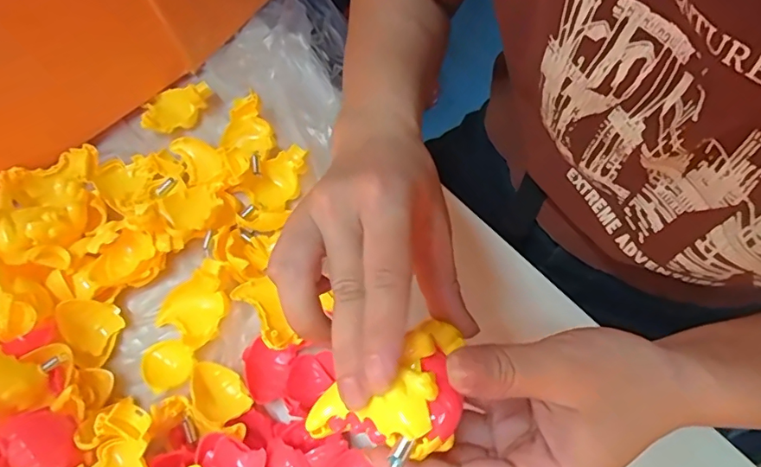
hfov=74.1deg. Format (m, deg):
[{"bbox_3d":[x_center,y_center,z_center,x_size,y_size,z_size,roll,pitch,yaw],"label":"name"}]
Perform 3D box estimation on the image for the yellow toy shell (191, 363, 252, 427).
[{"bbox_3d":[-0.111,0.107,0.344,0.030,0.023,0.044,-33,68,-9],"label":"yellow toy shell"}]

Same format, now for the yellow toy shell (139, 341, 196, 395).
[{"bbox_3d":[-0.159,0.095,0.372,0.043,0.020,0.037,41,76,19],"label":"yellow toy shell"}]

